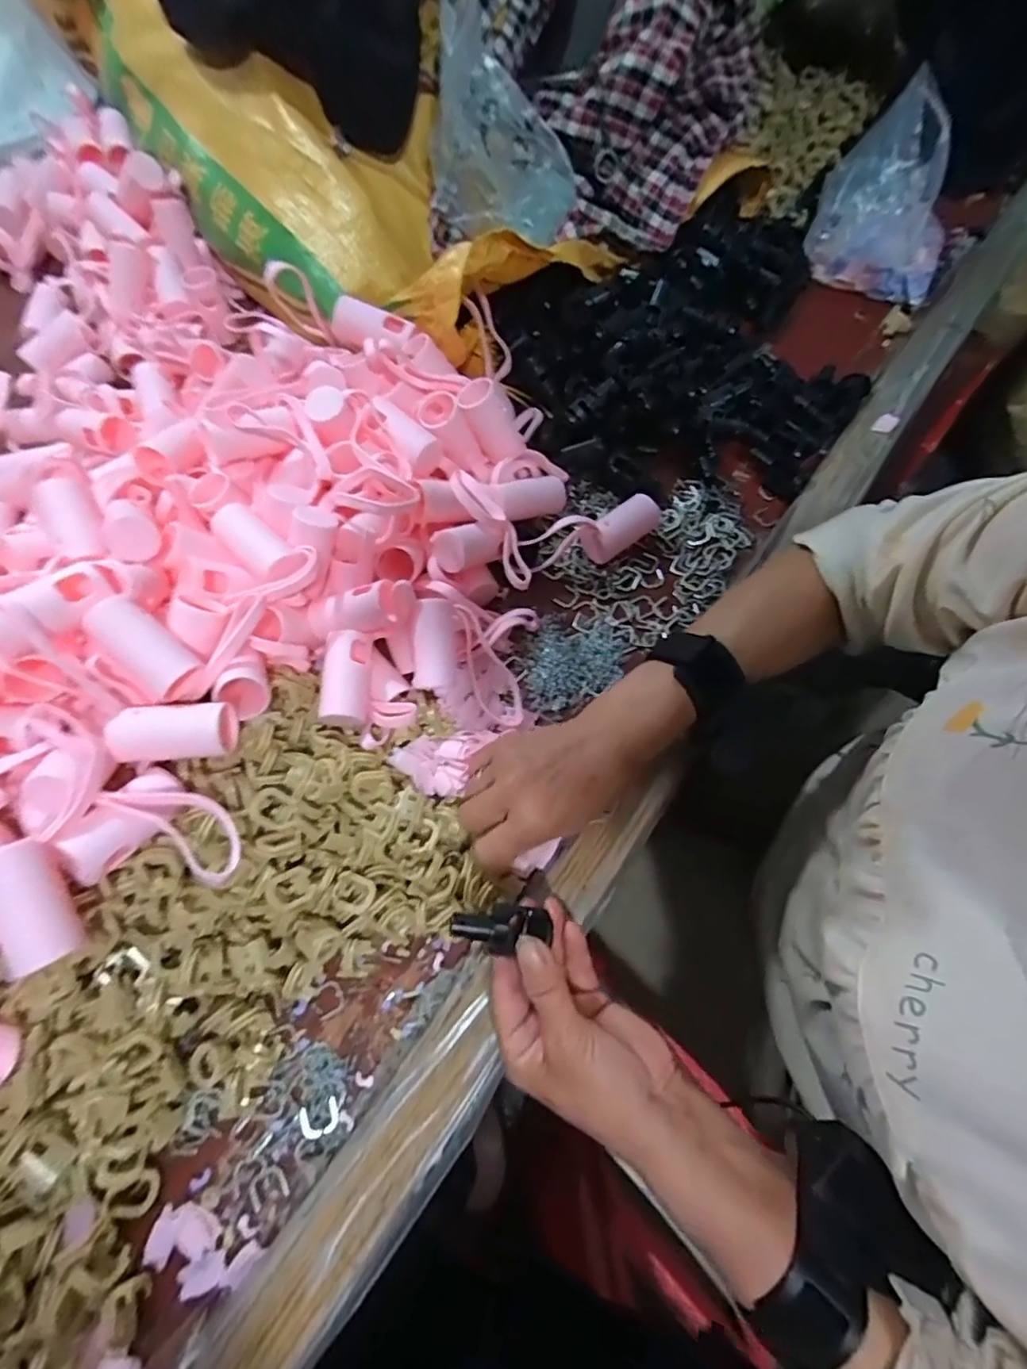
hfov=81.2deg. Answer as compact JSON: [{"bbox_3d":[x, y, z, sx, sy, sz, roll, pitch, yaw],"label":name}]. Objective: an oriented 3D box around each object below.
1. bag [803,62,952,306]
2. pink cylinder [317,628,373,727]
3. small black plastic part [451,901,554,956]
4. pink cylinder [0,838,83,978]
[{"bbox_3d":[0.371,-0.470,0.579,0.133,0.124,0.101,25,69,11],"label":"bag"},{"bbox_3d":[-0.113,-0.005,0.406,0.028,0.024,0.065,-1,66,0],"label":"pink cylinder"},{"bbox_3d":[-0.007,0.129,0.319,0.051,0.022,0.024,-2,65,-11],"label":"small black plastic part"},{"bbox_3d":[-0.237,0.107,0.295,0.025,0.022,0.062,-21,91,-12],"label":"pink cylinder"}]

